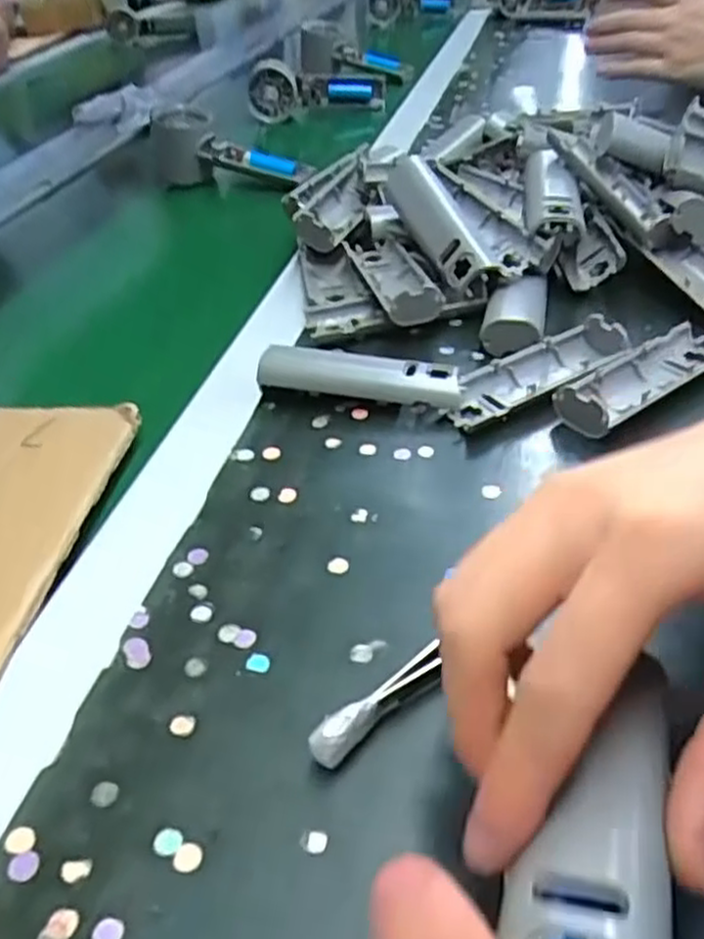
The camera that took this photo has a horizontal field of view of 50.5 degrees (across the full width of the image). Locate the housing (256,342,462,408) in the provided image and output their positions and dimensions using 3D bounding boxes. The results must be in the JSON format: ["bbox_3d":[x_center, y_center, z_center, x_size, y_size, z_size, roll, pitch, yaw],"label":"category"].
[{"bbox_3d":[0.004,-0.045,0.384,0.100,0.024,0.025,5,40,13],"label":"housing"}]

